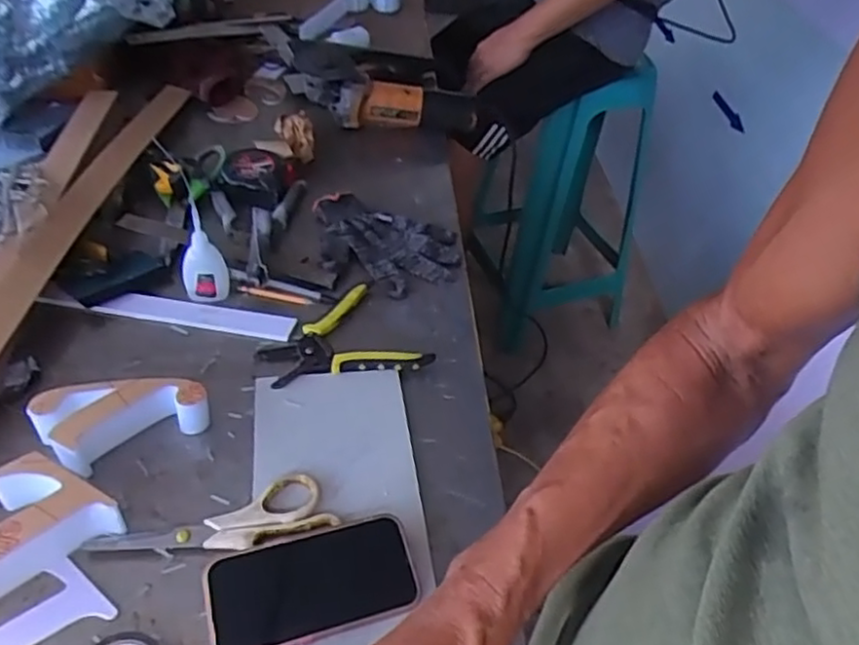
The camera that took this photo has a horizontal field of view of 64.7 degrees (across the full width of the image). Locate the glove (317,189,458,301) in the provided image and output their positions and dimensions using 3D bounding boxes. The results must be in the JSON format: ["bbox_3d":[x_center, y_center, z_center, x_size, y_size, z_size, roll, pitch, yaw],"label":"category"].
[{"bbox_3d":[-0.057,-0.097,0.811,0.184,0.022,0.143,15,44,11],"label":"glove"}]

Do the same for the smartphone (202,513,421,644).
[{"bbox_3d":[-0.086,0.192,0.502,0.149,0.014,0.080,-10,55,-17],"label":"smartphone"}]

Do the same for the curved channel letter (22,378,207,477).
[{"bbox_3d":[-0.265,0.080,0.588,0.127,0.048,0.067,-22,50,-26],"label":"curved channel letter"}]

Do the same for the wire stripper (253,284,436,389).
[{"bbox_3d":[-0.089,0.027,0.684,0.144,0.013,0.131,-29,53,-31],"label":"wire stripper"}]

